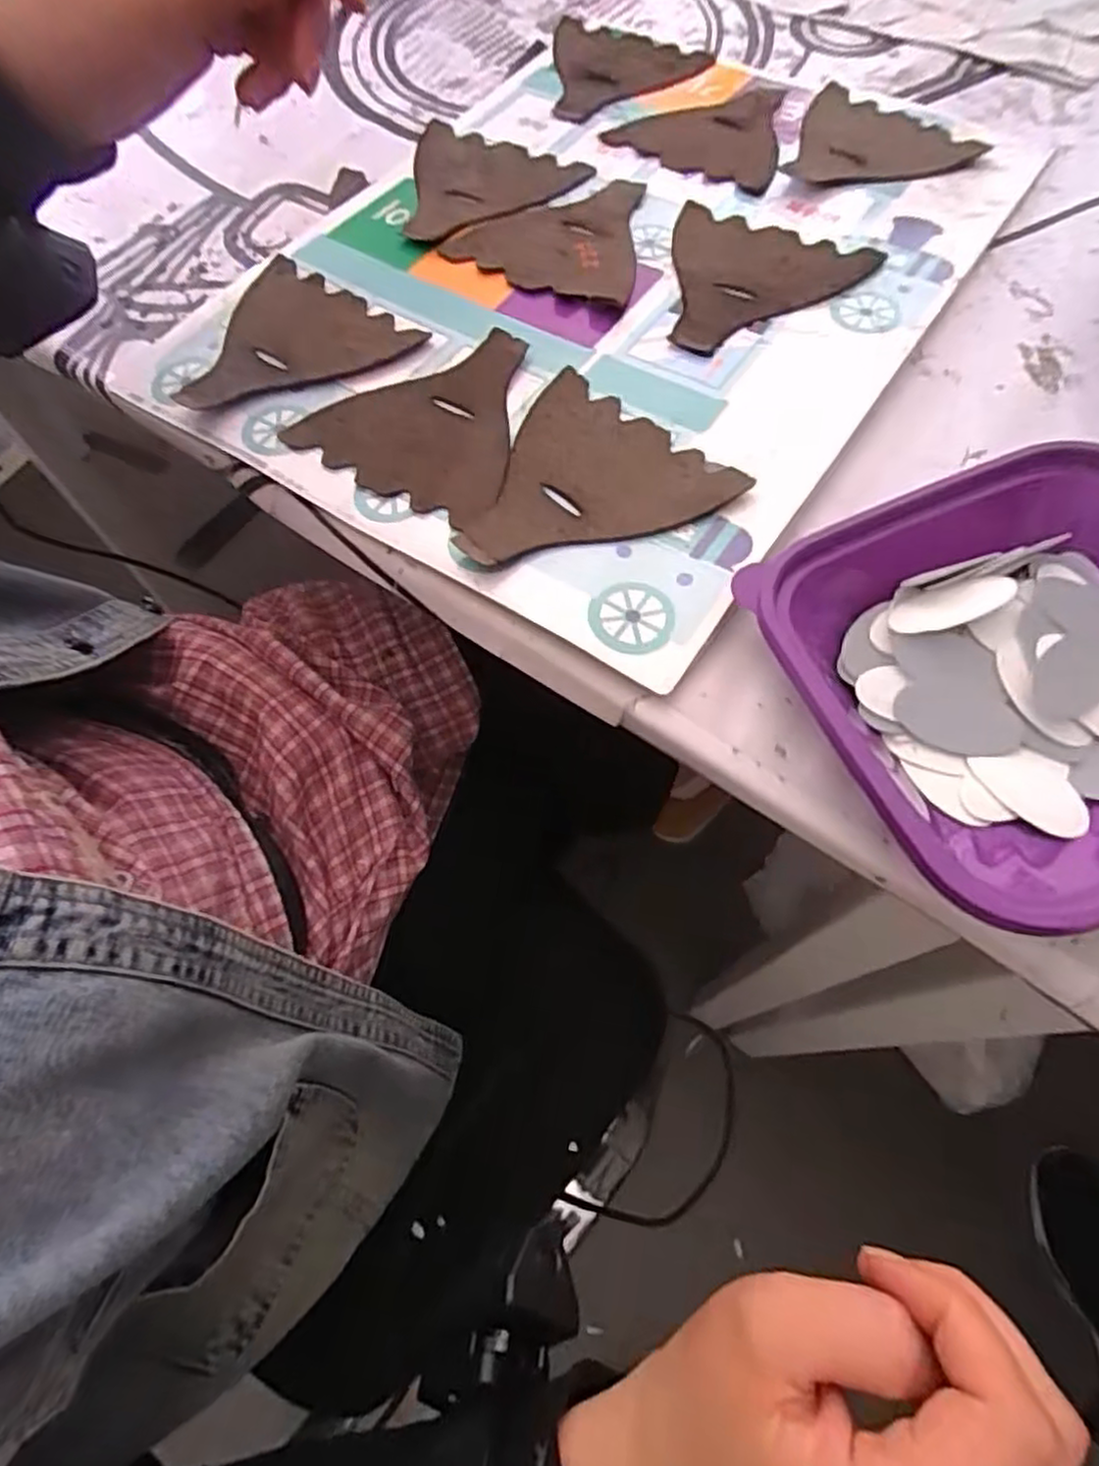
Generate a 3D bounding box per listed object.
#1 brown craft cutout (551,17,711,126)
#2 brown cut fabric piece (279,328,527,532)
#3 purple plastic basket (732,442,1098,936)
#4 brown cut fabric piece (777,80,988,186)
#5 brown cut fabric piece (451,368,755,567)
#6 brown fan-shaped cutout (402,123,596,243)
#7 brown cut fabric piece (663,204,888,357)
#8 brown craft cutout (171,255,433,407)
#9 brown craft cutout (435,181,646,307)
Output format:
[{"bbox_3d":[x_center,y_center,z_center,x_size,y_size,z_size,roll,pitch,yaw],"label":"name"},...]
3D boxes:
[{"bbox_3d":[0.066,-0.534,0.570,0.121,0.008,0.154,-1,65,2],"label":"brown craft cutout"},{"bbox_3d":[-0.057,-0.178,0.398,0.126,0.009,0.129,32,70,16],"label":"brown cut fabric piece"},{"bbox_3d":[0.202,-0.029,0.287,0.189,0.049,0.183,-20,65,-7],"label":"purple plastic basket"},{"bbox_3d":[0.234,-0.409,0.495,0.119,0.007,0.127,19,67,11],"label":"brown cut fabric piece"},{"bbox_3d":[0.009,-0.128,0.366,0.129,0.007,0.123,-36,66,-15],"label":"brown cut fabric piece"},{"bbox_3d":[-0.059,-0.394,0.502,0.136,0.004,0.122,-37,69,-14],"label":"brown fan-shaped cutout"},{"bbox_3d":[0.118,-0.295,0.446,0.141,0.006,0.119,-28,67,-11],"label":"brown cut fabric piece"},{"bbox_3d":[-0.142,-0.239,0.429,0.124,0.005,0.132,5,65,5],"label":"brown craft cutout"},{"bbox_3d":[0.007,-0.331,0.467,0.127,0.005,0.123,22,67,12],"label":"brown craft cutout"}]

